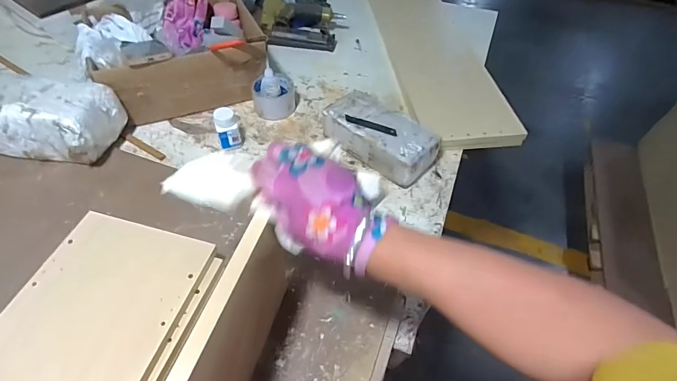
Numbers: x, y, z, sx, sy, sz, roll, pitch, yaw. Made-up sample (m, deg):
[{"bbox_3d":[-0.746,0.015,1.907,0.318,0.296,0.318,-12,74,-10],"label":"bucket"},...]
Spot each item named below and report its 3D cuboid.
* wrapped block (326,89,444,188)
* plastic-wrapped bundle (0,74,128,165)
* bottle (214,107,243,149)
[{"bbox_3d":[0.073,-0.099,0.710,0.208,0.067,0.105,36,58,24],"label":"wrapped block"},{"bbox_3d":[-0.511,-0.126,0.657,0.241,0.112,0.125,9,51,5],"label":"plastic-wrapped bundle"},{"bbox_3d":[-0.203,-0.113,0.705,0.041,0.072,0.040,-12,52,-13],"label":"bottle"}]

